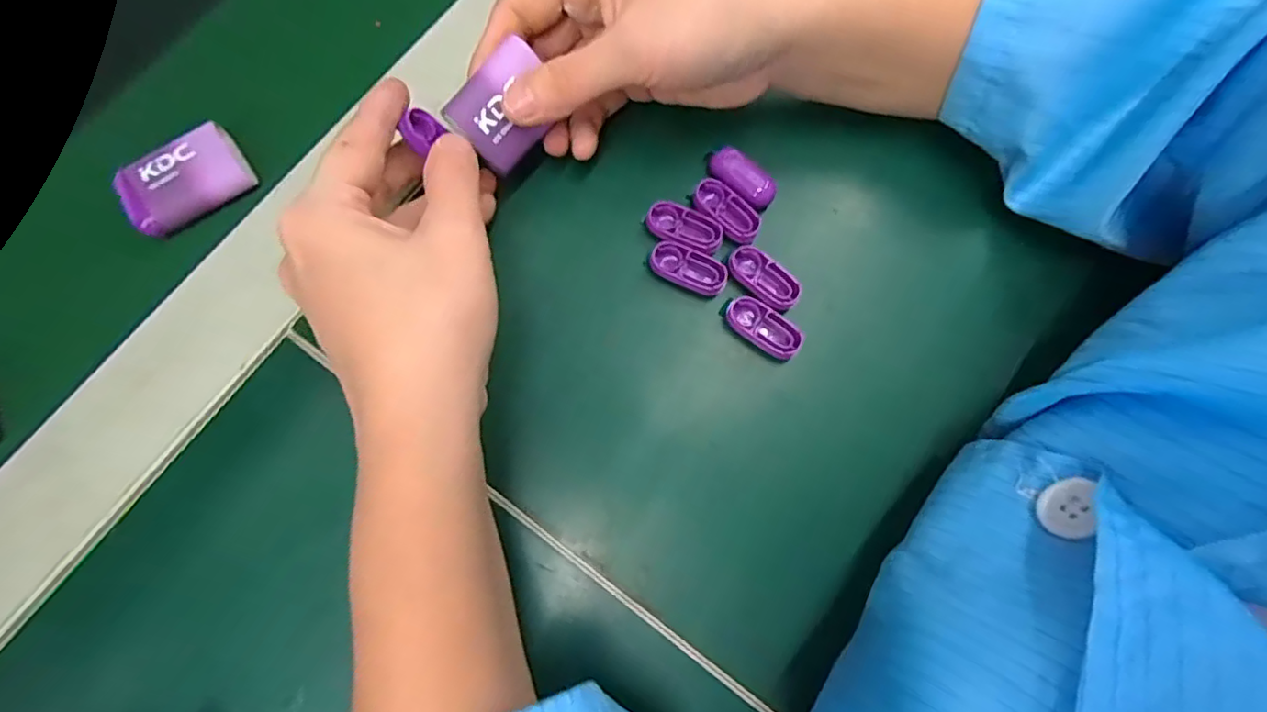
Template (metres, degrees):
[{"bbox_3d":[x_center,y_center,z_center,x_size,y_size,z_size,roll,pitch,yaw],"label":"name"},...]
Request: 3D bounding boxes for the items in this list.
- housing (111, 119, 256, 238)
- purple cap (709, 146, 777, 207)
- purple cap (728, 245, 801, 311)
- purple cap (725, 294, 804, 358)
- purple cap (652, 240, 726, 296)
[{"bbox_3d":[-0.196,-0.077,0.255,0.050,0.010,0.037,-33,80,-7],"label":"housing"},{"bbox_3d":[0.049,-0.080,0.259,0.032,0.004,0.016,41,81,8],"label":"purple cap"},{"bbox_3d":[0.056,-0.034,0.251,0.034,0.006,0.015,40,81,8],"label":"purple cap"},{"bbox_3d":[0.055,-0.013,0.246,0.033,0.004,0.016,37,80,7],"label":"purple cap"},{"bbox_3d":[0.024,-0.038,0.250,0.033,0.004,0.017,27,79,5],"label":"purple cap"}]

